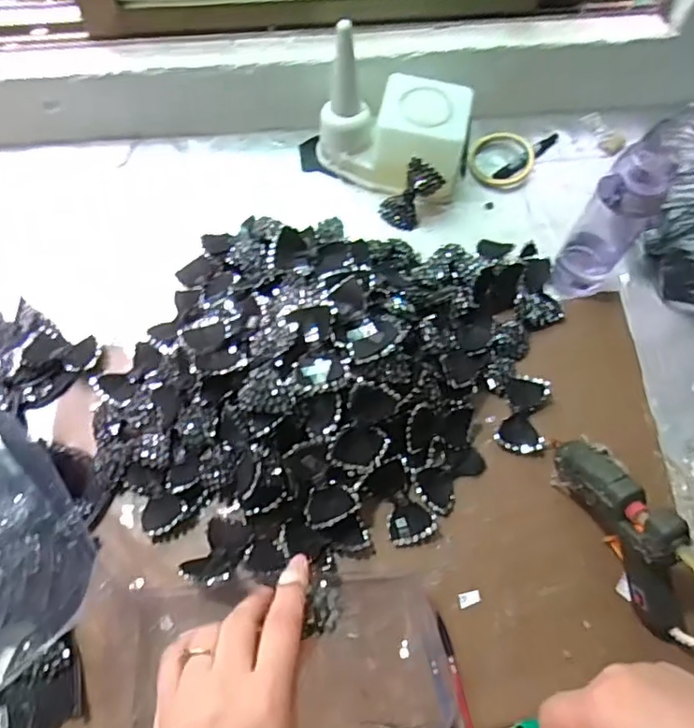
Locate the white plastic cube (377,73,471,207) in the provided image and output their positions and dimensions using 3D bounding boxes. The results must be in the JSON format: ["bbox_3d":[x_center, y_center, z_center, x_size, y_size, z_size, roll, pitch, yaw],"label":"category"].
[{"bbox_3d":[0.099,-0.297,0.812,0.117,0.113,0.109,13,67,4],"label":"white plastic cube"}]

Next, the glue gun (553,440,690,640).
[{"bbox_3d":[0.283,0.168,0.603,0.047,0.139,0.210,-18,68,-10],"label":"glue gun"}]

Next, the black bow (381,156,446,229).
[{"bbox_3d":[0.089,-0.229,0.820,0.052,0.094,0.034,48,32,17],"label":"black bow"}]

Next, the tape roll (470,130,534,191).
[{"bbox_3d":[0.226,-0.296,0.879,0.094,0.027,0.095,1,66,-2],"label":"tape roll"}]

